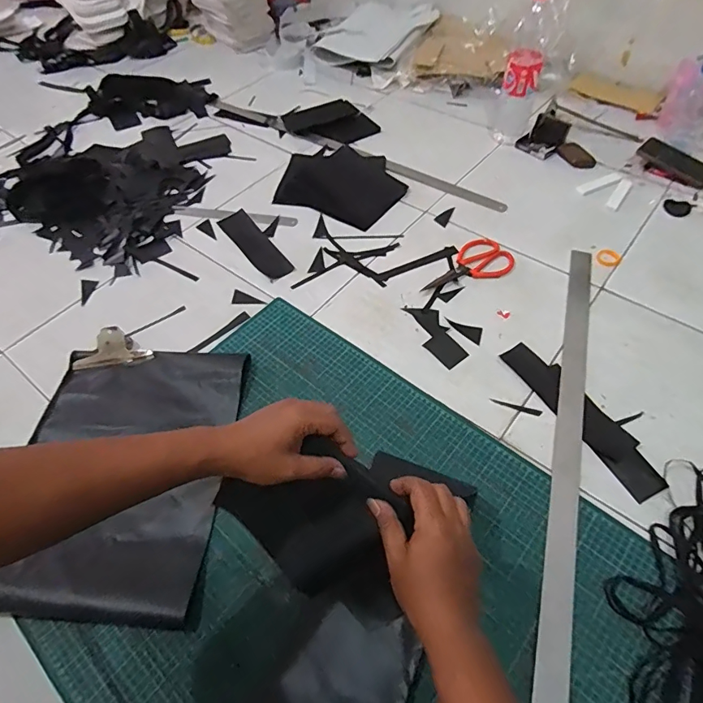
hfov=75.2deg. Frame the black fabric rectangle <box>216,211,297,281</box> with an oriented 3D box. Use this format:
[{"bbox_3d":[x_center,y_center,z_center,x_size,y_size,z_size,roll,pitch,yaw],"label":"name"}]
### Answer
[{"bbox_3d":[-0.211,-0.233,0.994,0.071,0.008,0.246,-29,57,-21],"label":"black fabric rectangle"}]

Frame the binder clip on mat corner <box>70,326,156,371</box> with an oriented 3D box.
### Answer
[{"bbox_3d":[-0.422,-0.005,0.812,0.136,0.044,0.066,-6,54,-1],"label":"binder clip on mat corner"}]

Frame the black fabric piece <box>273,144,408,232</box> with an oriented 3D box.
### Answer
[{"bbox_3d":[-0.028,-0.414,1.112,0.313,0.008,0.265,20,58,16],"label":"black fabric piece"}]

